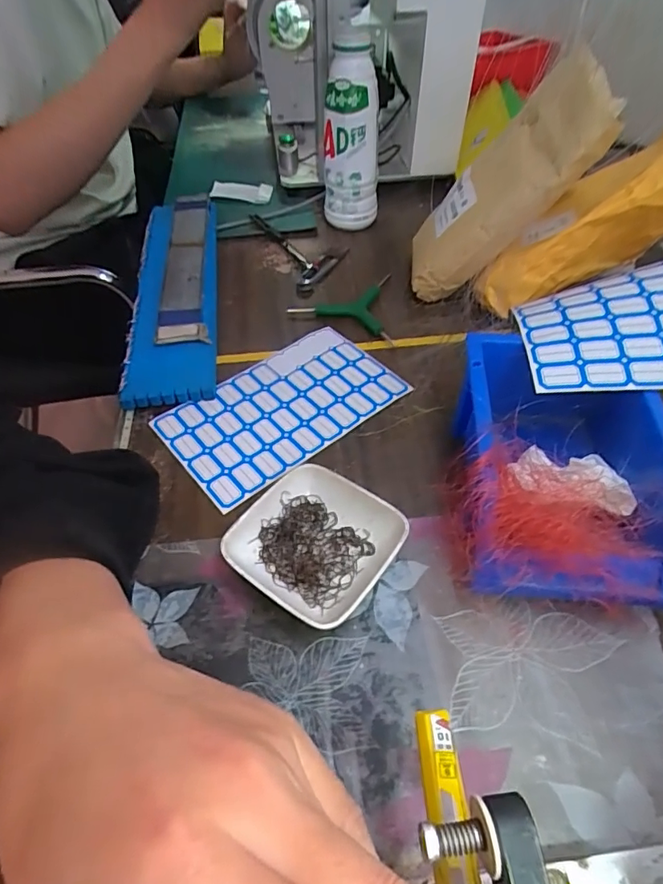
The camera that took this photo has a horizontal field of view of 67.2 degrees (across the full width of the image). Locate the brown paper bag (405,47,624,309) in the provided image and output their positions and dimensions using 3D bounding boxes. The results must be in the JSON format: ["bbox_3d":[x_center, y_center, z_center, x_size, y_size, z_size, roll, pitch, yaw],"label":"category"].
[{"bbox_3d":[0.163,-0.240,0.475,0.063,0.217,0.120,30,48,-18],"label":"brown paper bag"}]

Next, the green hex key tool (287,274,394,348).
[{"bbox_3d":[0.031,-0.154,0.535,0.117,0.012,0.100,23,53,20],"label":"green hex key tool"}]

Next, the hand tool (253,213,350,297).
[{"bbox_3d":[-0.030,-0.234,0.598,0.081,0.012,0.169,-18,51,-14],"label":"hand tool"}]

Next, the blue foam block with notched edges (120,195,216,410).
[{"bbox_3d":[-0.169,-0.172,0.542,0.085,0.035,0.344,-7,49,-5],"label":"blue foam block with notched edges"}]

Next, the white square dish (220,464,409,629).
[{"bbox_3d":[-0.010,0.067,0.337,0.093,0.025,0.093,27,55,23],"label":"white square dish"}]

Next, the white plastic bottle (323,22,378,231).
[{"bbox_3d":[0.023,-0.361,0.594,0.066,0.194,0.062,-1,49,1],"label":"white plastic bottle"}]

